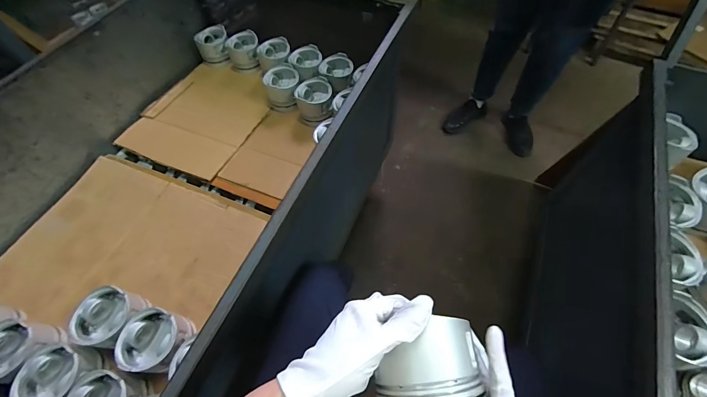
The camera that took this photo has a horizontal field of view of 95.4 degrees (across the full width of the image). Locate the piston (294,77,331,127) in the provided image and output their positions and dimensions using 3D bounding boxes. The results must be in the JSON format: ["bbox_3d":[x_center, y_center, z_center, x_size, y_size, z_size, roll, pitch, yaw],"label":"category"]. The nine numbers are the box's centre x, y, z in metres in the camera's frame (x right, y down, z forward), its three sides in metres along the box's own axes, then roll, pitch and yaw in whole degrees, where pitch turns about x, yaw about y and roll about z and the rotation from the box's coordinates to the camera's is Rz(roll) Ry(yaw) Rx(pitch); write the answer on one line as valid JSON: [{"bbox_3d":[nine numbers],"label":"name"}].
[{"bbox_3d":[-0.111,-0.278,0.920,0.103,0.070,0.119,-6,59,-1],"label":"piston"}]

